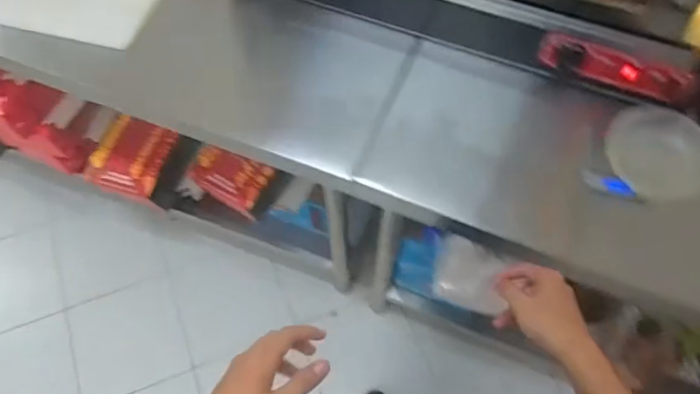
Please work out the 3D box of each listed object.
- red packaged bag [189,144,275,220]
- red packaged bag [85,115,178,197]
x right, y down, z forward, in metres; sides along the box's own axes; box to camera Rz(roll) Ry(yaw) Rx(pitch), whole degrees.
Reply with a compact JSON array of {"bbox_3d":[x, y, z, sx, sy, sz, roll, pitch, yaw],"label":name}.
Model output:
[{"bbox_3d":[-0.286,-0.044,1.271,0.188,0.083,0.124,18,64,9],"label":"red packaged bag"},{"bbox_3d":[-0.559,-0.111,1.394,0.201,0.104,0.172,18,64,9],"label":"red packaged bag"}]

